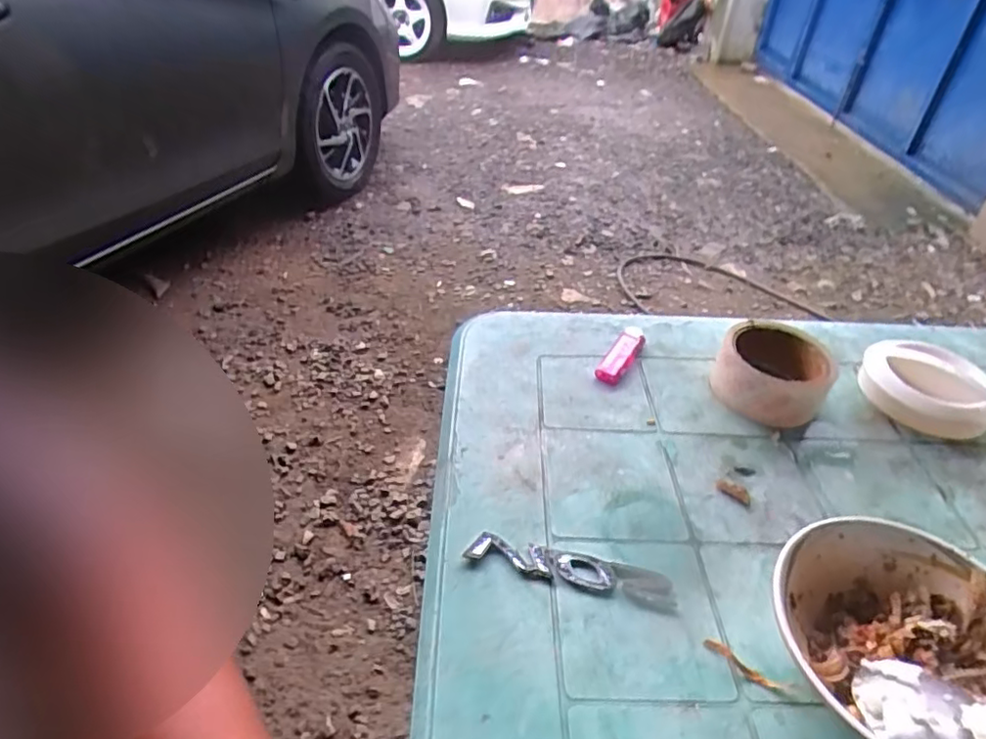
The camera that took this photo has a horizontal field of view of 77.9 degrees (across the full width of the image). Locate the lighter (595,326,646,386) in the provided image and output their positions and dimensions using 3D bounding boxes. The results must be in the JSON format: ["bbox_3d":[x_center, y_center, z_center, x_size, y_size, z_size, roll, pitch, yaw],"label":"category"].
[{"bbox_3d":[0.124,-0.015,0.583,0.025,0.011,0.087,25,43,22],"label":"lighter"}]

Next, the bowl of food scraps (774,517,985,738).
[{"bbox_3d":[0.234,0.160,0.350,0.145,0.054,0.135,3,39,-2],"label":"bowl of food scraps"}]

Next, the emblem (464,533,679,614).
[{"bbox_3d":[0.052,0.132,0.407,0.136,0.004,0.026,13,40,10],"label":"emblem"}]

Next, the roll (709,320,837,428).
[{"bbox_3d":[0.251,0.001,0.550,0.093,0.047,0.094,3,39,-2],"label":"roll"}]

